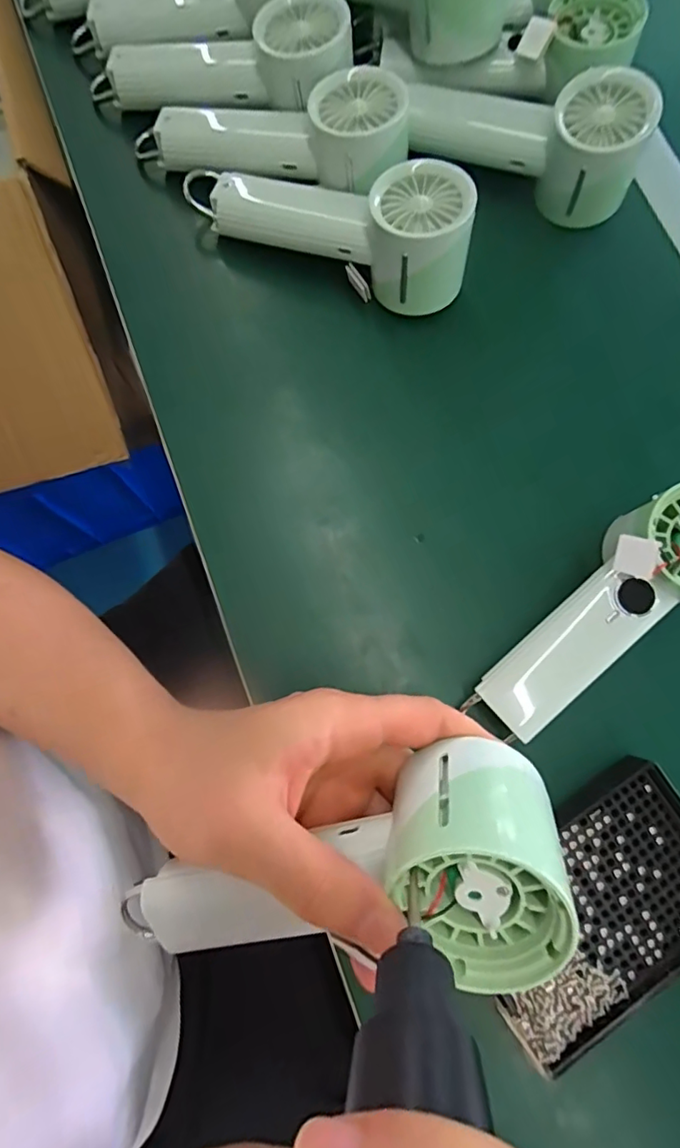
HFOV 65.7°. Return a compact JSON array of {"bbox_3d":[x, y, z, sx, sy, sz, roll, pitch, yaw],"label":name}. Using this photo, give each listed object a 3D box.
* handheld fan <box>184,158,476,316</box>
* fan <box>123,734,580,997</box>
[{"bbox_3d":[-0.004,-0.233,0.341,0.181,0.070,0.055,26,79,4],"label":"handheld fan"},{"bbox_3d":[-0.004,0.130,0.207,0.185,0.050,0.073,-26,79,19],"label":"fan"}]

